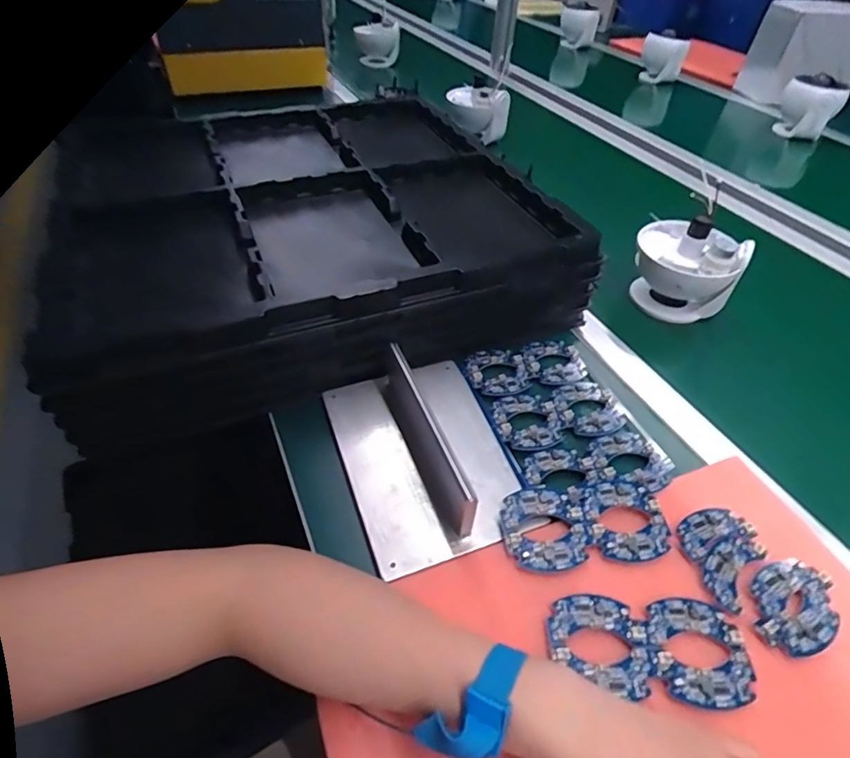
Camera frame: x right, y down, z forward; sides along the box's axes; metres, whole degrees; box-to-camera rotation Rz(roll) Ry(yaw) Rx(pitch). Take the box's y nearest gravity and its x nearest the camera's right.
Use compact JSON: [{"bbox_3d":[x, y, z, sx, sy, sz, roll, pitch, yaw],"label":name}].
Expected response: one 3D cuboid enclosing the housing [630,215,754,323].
[{"bbox_3d":[0.313,-0.138,0.603,0.115,0.106,0.094,26,50,21],"label":"housing"}]

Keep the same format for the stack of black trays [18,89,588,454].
[{"bbox_3d":[-0.140,-0.183,0.605,0.512,0.101,0.454,-16,49,-18],"label":"stack of black trays"}]

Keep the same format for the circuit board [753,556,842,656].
[{"bbox_3d":[0.259,0.158,0.352,0.051,0.004,0.073,32,53,26],"label":"circuit board"}]

